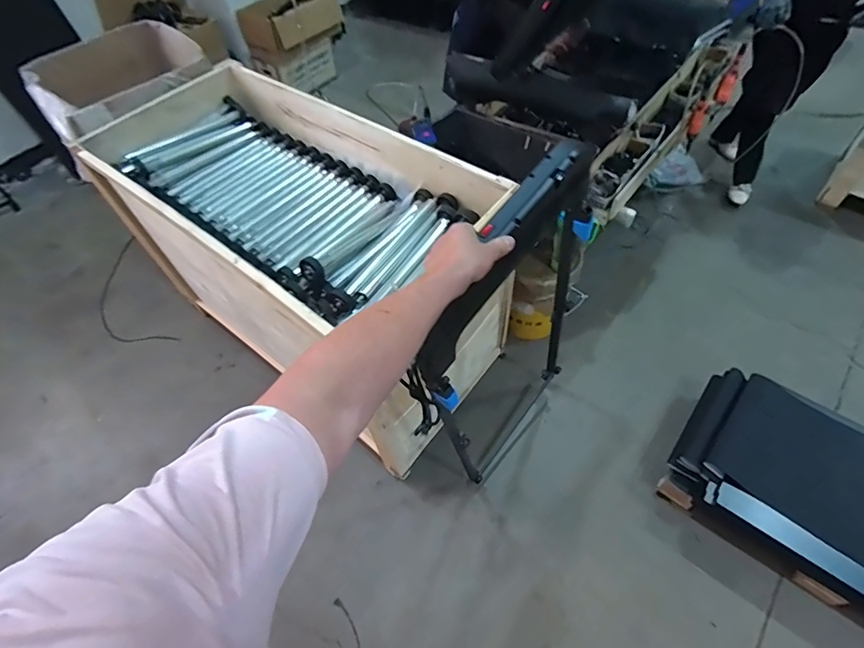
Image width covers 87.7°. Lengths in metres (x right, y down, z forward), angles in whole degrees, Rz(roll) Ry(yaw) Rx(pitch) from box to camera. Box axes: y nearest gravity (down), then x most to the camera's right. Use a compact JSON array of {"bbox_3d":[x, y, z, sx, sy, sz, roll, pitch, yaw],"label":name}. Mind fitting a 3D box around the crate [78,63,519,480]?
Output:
[{"bbox_3d":[-0.429,-0.267,1.561,1.368,0.721,0.698,29,61,23],"label":"crate"}]

